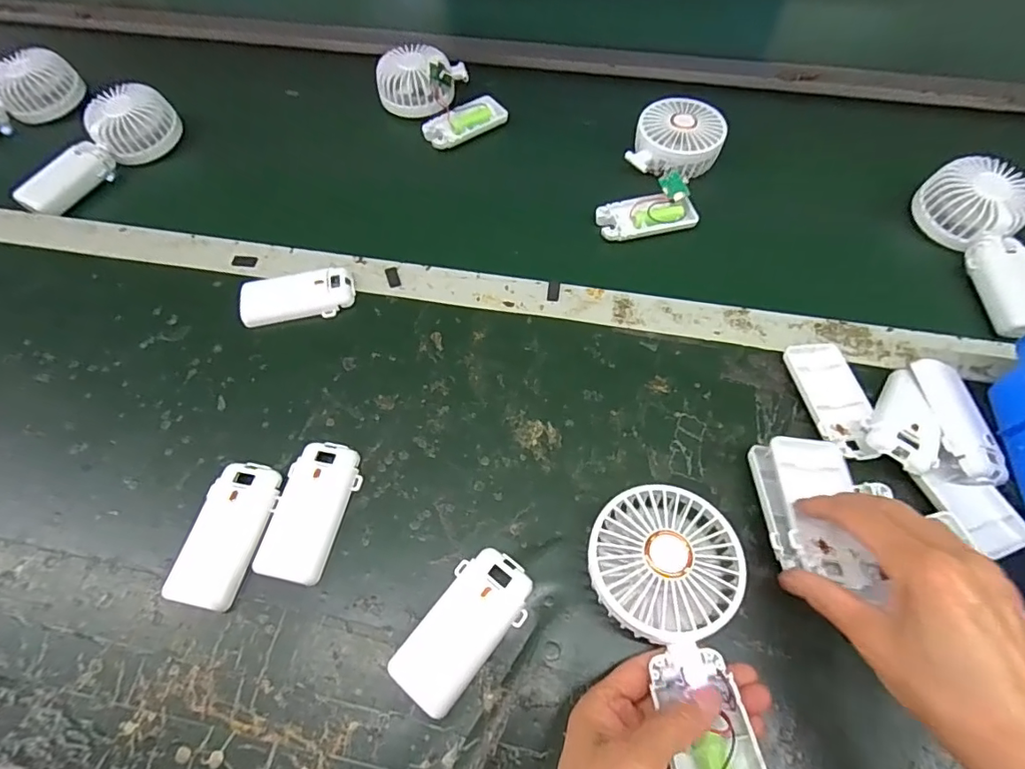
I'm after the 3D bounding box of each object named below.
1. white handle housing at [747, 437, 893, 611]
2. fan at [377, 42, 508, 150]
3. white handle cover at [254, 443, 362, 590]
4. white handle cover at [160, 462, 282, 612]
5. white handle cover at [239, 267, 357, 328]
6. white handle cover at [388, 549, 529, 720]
[{"bbox_3d":[0.187,0.079,0.321,0.052,0.029,0.094,5,59,5],"label":"white handle housing"},{"bbox_3d":[-0.086,-0.334,0.585,0.104,0.045,0.131,-37,64,-19],"label":"fan"},{"bbox_3d":[-0.138,0.084,0.350,0.046,0.014,0.092,10,59,8],"label":"white handle cover"},{"bbox_3d":[-0.184,0.095,0.333,0.044,0.015,0.089,11,59,8],"label":"white handle cover"},{"bbox_3d":[-0.186,-0.077,0.448,0.095,0.016,0.043,-9,58,-4],"label":"white handle cover"},{"bbox_3d":[-0.030,0.146,0.311,0.048,0.015,0.093,38,66,22],"label":"white handle cover"}]

